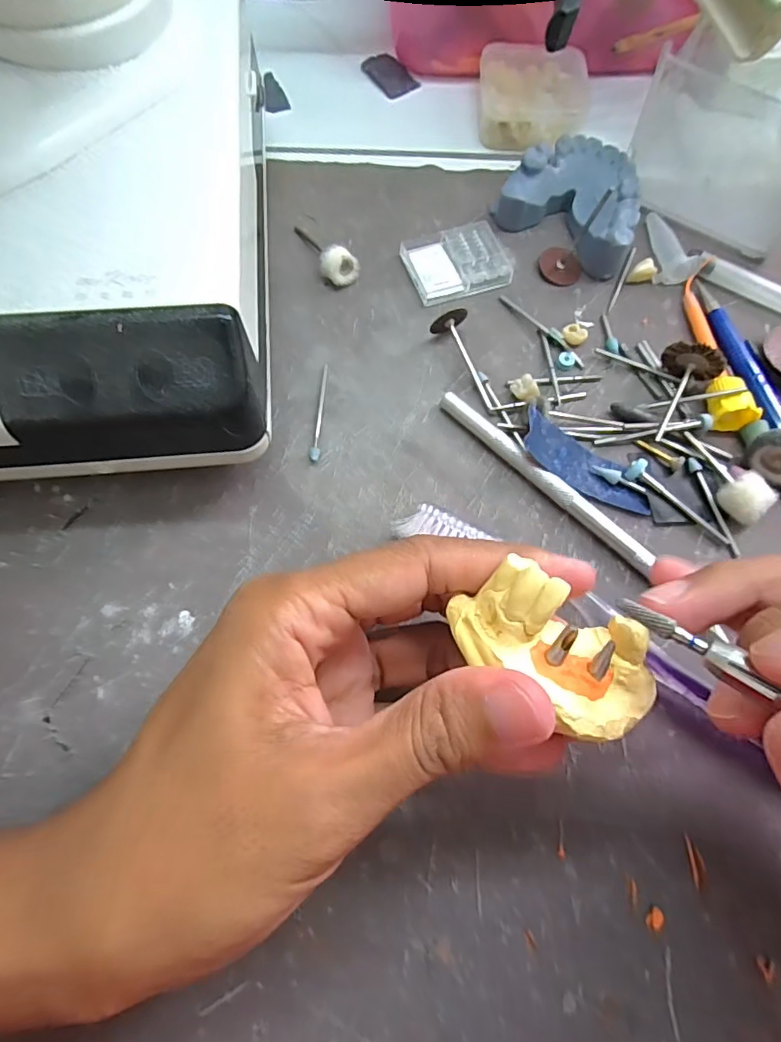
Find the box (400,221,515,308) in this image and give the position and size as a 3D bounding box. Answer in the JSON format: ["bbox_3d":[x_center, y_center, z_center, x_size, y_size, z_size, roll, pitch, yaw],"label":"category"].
[{"bbox_3d":[0.032,-0.121,0.249,0.047,0.008,0.034,-21,72,-9],"label":"box"}]

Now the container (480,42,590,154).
[{"bbox_3d":[0.076,-0.225,0.284,0.056,0.018,0.058,3,70,-1],"label":"container"}]

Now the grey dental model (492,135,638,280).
[{"bbox_3d":[0.092,-0.152,0.253,0.063,0.023,0.052,38,73,11],"label":"grey dental model"}]

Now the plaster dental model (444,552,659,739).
[{"bbox_3d":[0.041,0.032,0.126,0.051,0.017,0.029,33,72,-2],"label":"plaster dental model"}]

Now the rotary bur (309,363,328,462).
[{"bbox_3d":[-0.029,-0.046,0.221,0.004,0.004,0.046,5,70,0],"label":"rotary bur"}]

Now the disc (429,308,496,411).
[{"bbox_3d":[0.030,-0.067,0.227,0.016,0.012,0.045,-13,71,-6],"label":"disc"}]

